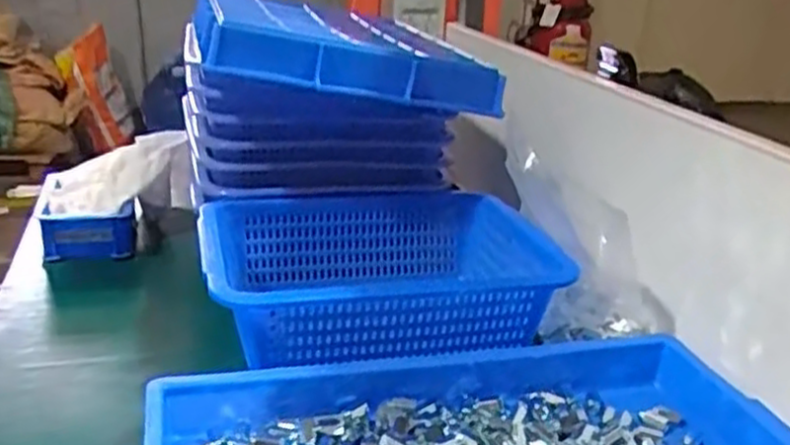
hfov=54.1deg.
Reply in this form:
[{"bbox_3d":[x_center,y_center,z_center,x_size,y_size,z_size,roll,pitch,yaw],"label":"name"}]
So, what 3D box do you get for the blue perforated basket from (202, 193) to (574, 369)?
[{"bbox_3d":[-0.017,0.046,0.706,0.299,0.076,0.217,-3,22,-15],"label":"blue perforated basket"}]

